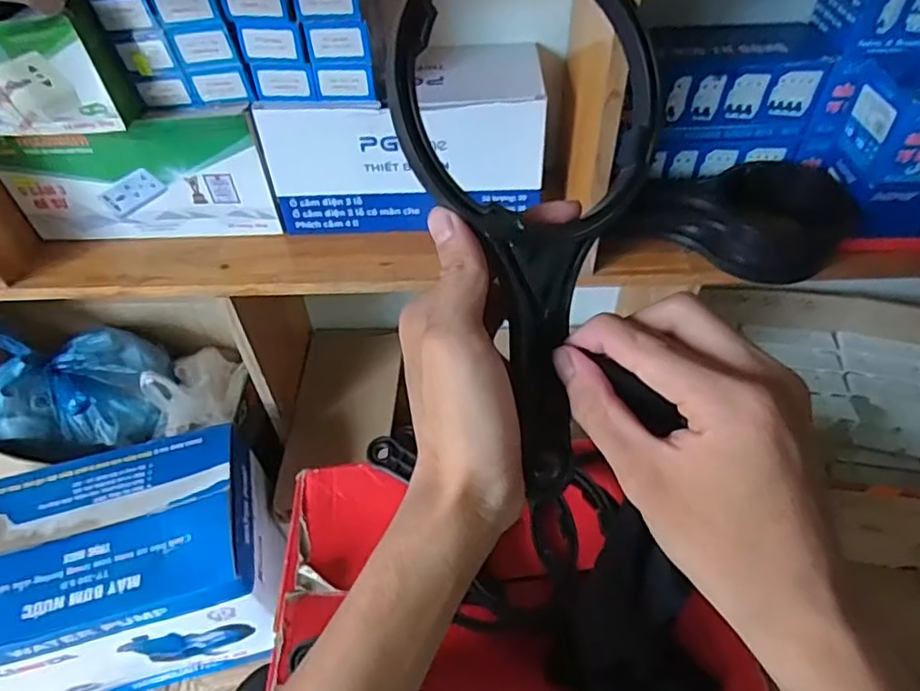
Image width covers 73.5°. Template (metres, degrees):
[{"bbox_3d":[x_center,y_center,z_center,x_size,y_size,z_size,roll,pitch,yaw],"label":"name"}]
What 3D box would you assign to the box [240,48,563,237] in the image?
[{"bbox_3d":[-0.045,-0.226,0.671,0.301,0.139,0.121,-1,49,2],"label":"box"}]

